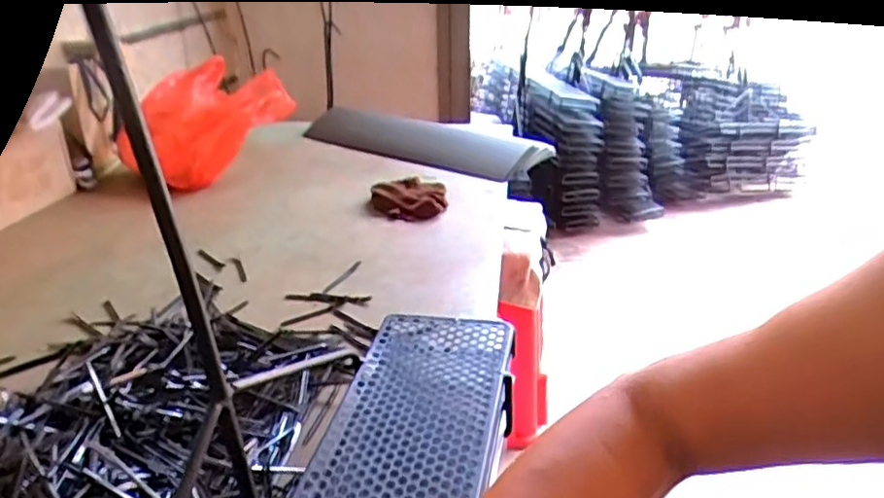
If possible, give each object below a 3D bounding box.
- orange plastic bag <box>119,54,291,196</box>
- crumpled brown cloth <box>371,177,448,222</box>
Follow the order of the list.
[{"bbox_3d":[-0.491,-0.255,1.306,0.282,0.184,0.283,22,36,34],"label":"orange plastic bag"},{"bbox_3d":[-0.061,-0.091,1.149,0.140,0.046,0.116,-4,26,-5],"label":"crumpled brown cloth"}]

